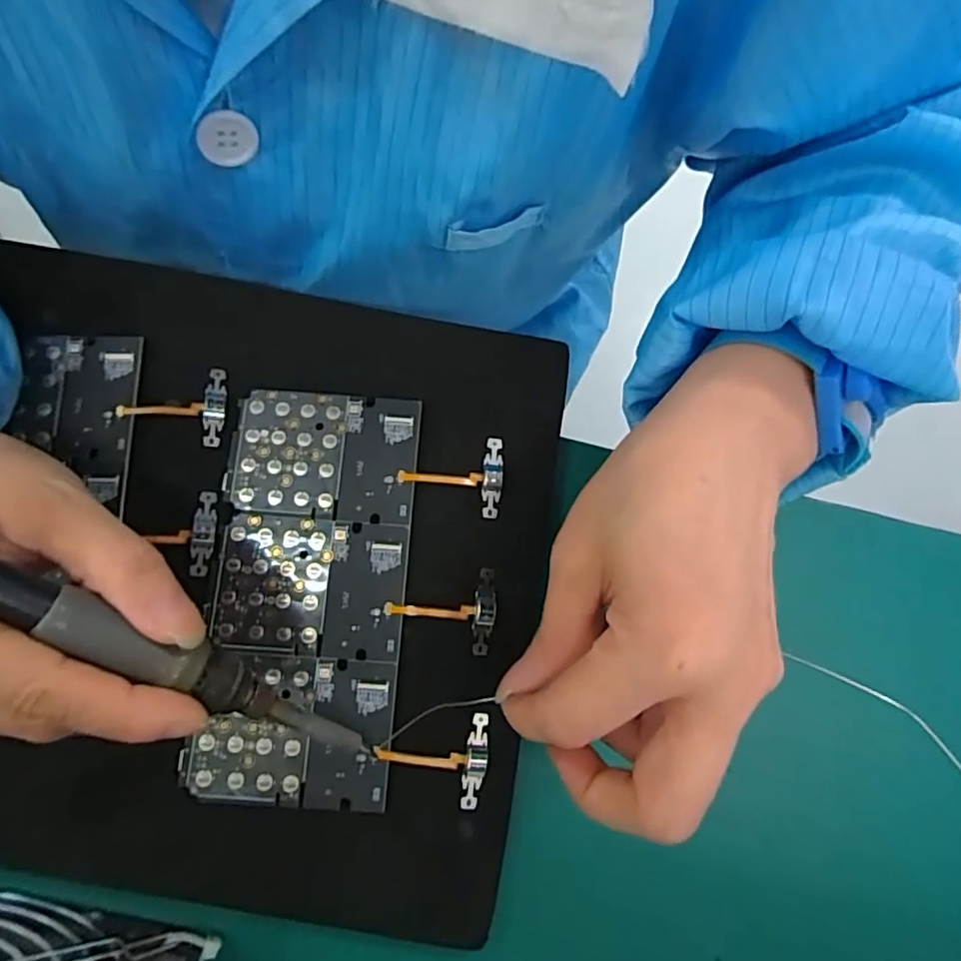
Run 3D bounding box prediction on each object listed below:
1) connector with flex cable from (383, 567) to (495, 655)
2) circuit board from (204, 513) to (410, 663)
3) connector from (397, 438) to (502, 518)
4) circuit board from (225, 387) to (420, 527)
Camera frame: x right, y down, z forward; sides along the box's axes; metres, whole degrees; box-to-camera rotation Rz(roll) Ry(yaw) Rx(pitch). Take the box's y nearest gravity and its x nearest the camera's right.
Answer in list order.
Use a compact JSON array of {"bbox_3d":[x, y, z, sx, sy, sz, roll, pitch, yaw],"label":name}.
[{"bbox_3d":[-0.017,0.055,0.251,0.045,0.004,0.034,-1,79,-1],"label":"connector with flex cable"},{"bbox_3d":[-0.070,0.043,0.250,0.076,0.004,0.055,5,79,0],"label":"circuit board"},{"bbox_3d":[-0.013,-0.003,0.264,0.044,0.004,0.035,4,79,0],"label":"connector"},{"bbox_3d":[-0.068,-0.011,0.263,0.078,0.004,0.054,4,79,0],"label":"circuit board"}]

